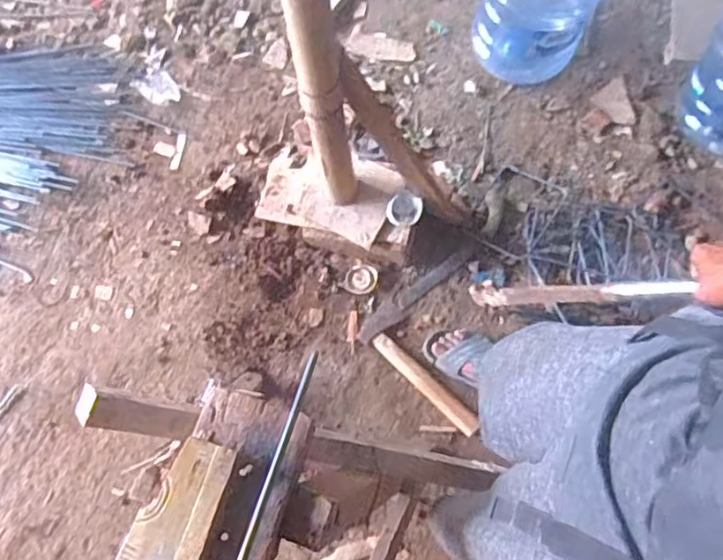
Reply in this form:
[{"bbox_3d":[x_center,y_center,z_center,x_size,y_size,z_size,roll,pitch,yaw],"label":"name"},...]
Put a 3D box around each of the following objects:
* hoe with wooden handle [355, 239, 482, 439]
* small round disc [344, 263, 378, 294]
[{"bbox_3d":[0.226,0.114,1.449,0.340,0.039,0.342,41,77,10],"label":"hoe with wooden handle"},{"bbox_3d":[-0.001,-0.002,1.488,0.075,0.011,0.073,-1,72,2],"label":"small round disc"}]

